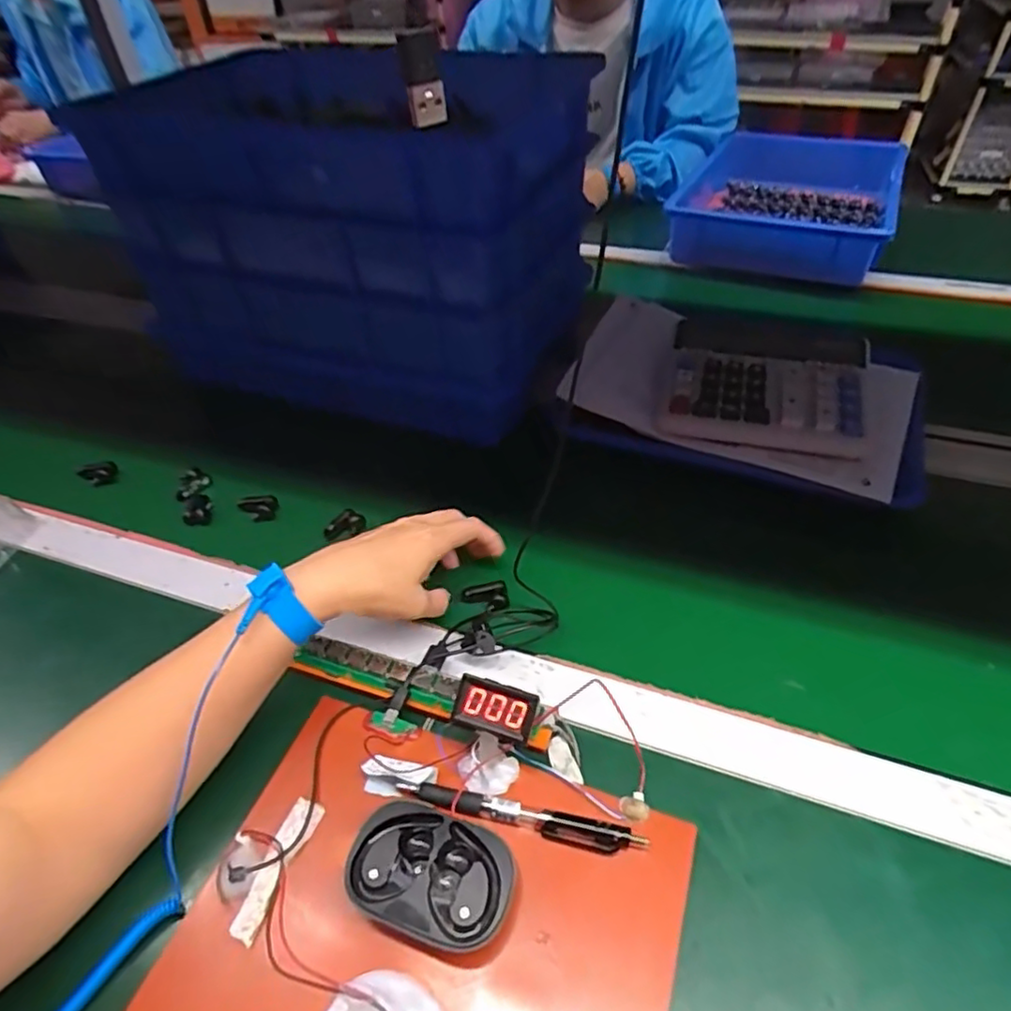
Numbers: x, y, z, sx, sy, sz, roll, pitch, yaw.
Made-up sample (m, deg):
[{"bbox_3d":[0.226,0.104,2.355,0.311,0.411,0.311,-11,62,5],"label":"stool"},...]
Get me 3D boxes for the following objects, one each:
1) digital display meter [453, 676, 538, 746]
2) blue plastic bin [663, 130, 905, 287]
[{"bbox_3d":[-0.005,0.122,0.387,0.048,0.021,0.031,10,78,10],"label":"digital display meter"},{"bbox_3d":[0.441,-0.485,1.006,0.292,0.092,0.411,15,47,18],"label":"blue plastic bin"}]

